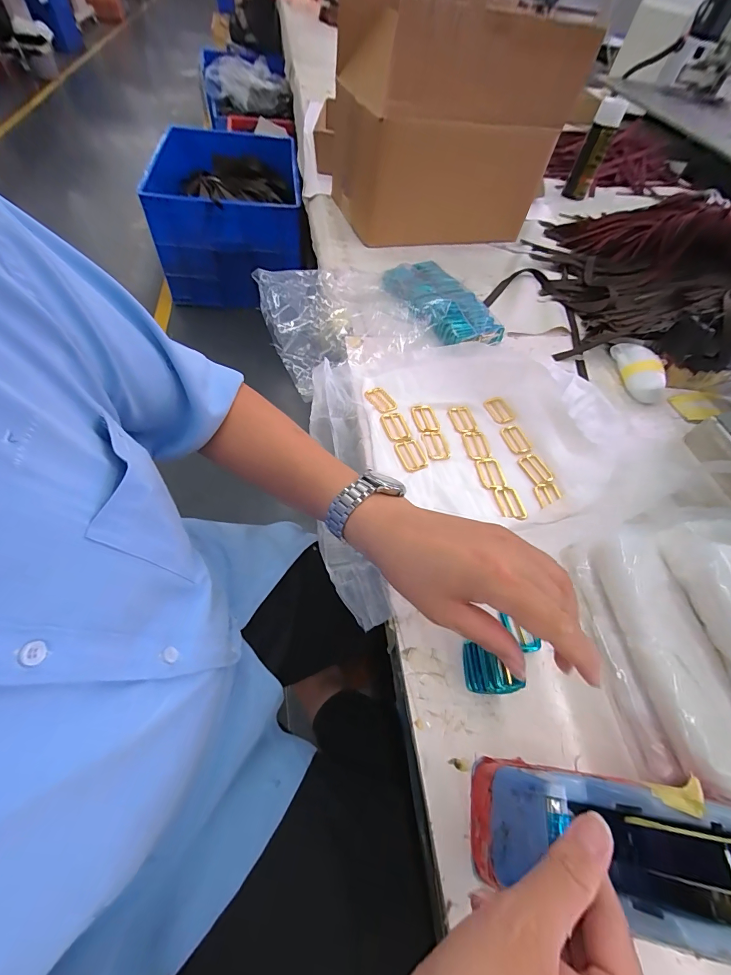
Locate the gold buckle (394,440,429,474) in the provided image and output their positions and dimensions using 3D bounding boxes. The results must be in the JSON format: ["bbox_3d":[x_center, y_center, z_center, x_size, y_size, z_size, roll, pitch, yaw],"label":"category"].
[{"bbox_3d":[0.057,-0.038,0.468,0.034,0.005,0.046,-16,60,-17],"label":"gold buckle"}]

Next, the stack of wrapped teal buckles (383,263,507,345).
[{"bbox_3d":[0.118,-0.301,0.628,0.148,0.046,0.222,-24,62,-21],"label":"stack of wrapped teal buckles"}]

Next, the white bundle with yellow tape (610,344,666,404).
[{"bbox_3d":[0.433,-0.185,0.600,0.051,0.035,0.112,6,56,-3],"label":"white bundle with yellow tape"}]

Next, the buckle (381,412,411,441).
[{"bbox_3d":[0.040,-0.079,0.494,0.028,0.005,0.050,-13,59,-15],"label":"buckle"}]

